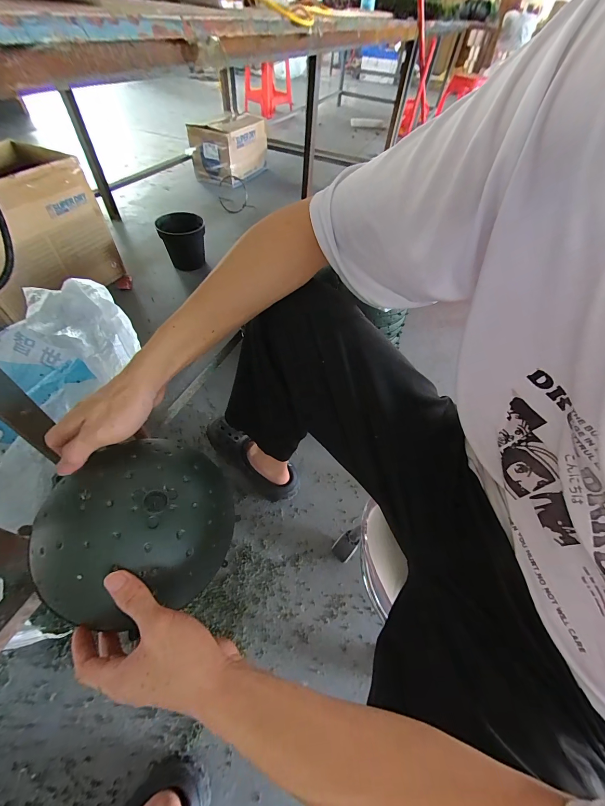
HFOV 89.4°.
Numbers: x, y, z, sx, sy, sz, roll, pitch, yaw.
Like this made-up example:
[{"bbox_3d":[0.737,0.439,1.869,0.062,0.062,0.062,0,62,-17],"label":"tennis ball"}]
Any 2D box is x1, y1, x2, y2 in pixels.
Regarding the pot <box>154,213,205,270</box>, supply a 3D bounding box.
[{"bbox_3d":[-0.510,-0.686,1.328,0.187,0.196,0.151,-14,55,-15],"label":"pot"}]

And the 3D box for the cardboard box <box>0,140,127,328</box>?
[{"bbox_3d":[-0.988,-0.578,1.039,0.332,0.361,0.486,19,54,9],"label":"cardboard box"}]

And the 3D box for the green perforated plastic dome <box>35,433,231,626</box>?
[{"bbox_3d":[-0.168,0.122,0.321,0.173,0.090,0.167,1,53,-4],"label":"green perforated plastic dome"}]

